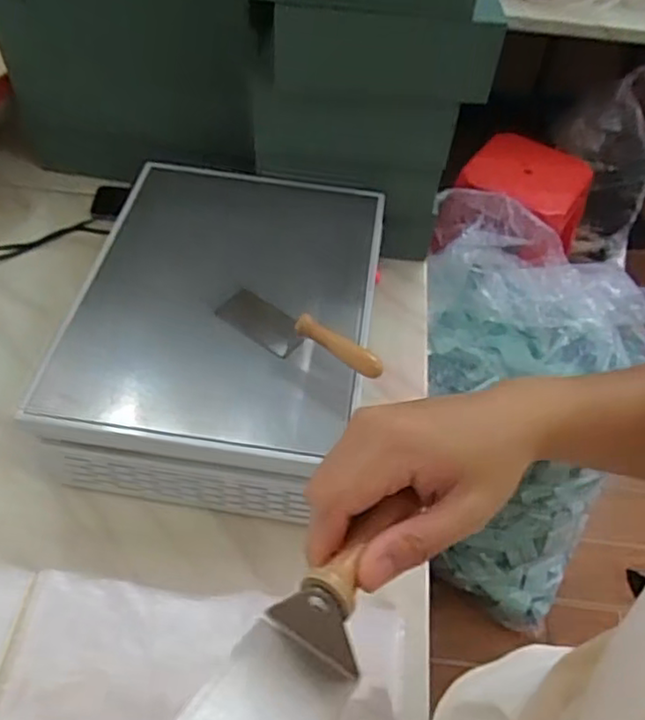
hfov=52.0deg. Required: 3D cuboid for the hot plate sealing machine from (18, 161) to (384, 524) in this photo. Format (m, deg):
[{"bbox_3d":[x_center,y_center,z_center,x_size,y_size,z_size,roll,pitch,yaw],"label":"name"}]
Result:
[{"bbox_3d":[-0.102,-0.038,0.774,0.311,0.143,0.408,10,51,3],"label":"hot plate sealing machine"}]

